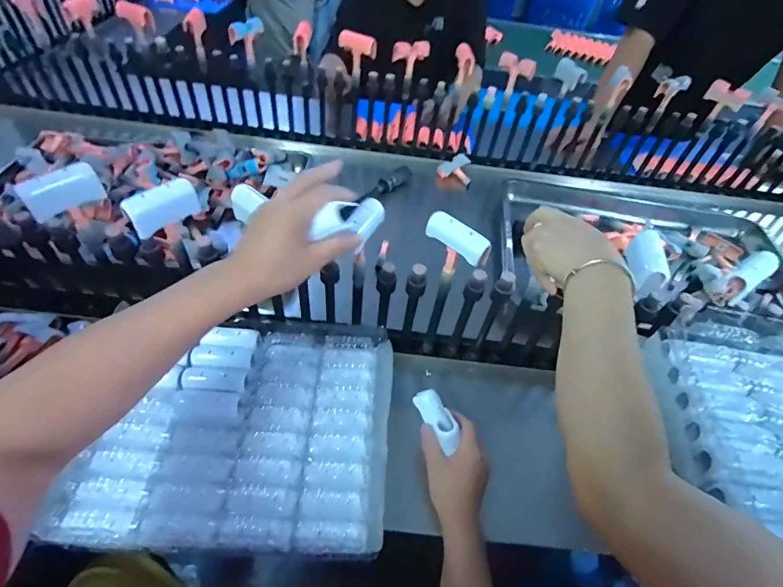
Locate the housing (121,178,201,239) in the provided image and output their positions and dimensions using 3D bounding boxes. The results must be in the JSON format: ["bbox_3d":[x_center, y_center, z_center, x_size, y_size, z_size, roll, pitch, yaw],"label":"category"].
[{"bbox_3d":[-0.262,-0.099,0.470,0.022,0.039,0.074,34,54,22],"label":"housing"}]

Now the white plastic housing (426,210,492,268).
[{"bbox_3d":[0.076,-0.063,0.468,0.082,0.025,0.021,37,56,24],"label":"white plastic housing"}]

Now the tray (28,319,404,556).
[{"bbox_3d":[-0.169,0.156,0.501,0.331,0.041,0.262,4,49,-2],"label":"tray"}]

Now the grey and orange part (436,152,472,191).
[{"bbox_3d":[0.154,-0.304,1.005,0.085,0.042,0.071,10,49,3],"label":"grey and orange part"}]

